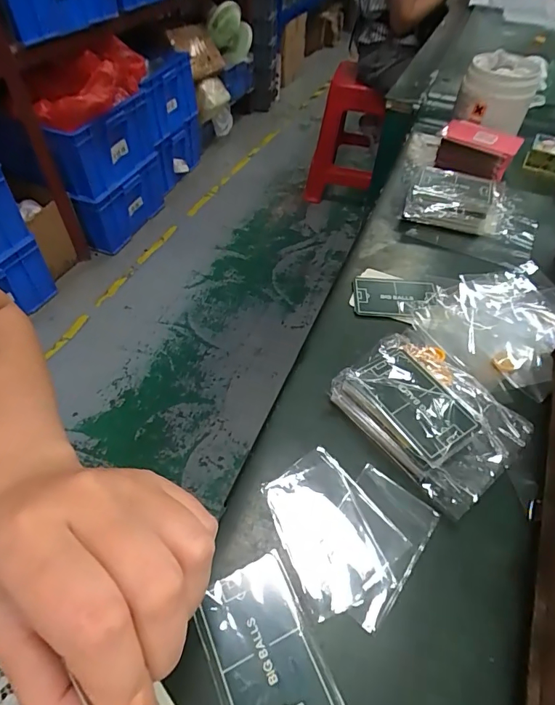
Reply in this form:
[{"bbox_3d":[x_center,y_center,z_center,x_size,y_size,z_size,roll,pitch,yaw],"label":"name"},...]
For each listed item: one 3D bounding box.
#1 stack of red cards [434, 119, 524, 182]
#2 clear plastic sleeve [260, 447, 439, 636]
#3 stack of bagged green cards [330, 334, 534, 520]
[{"bbox_3d":[0.265,-0.267,0.560,0.098,0.050,0.066,20,53,13],"label":"stack of red cards"},{"bbox_3d":[0.041,0.113,0.274,0.098,0.011,0.093,33,57,22],"label":"clear plastic sleeve"},{"bbox_3d":[0.115,0.041,0.313,0.097,0.031,0.122,-32,59,-25],"label":"stack of bagged green cards"}]

